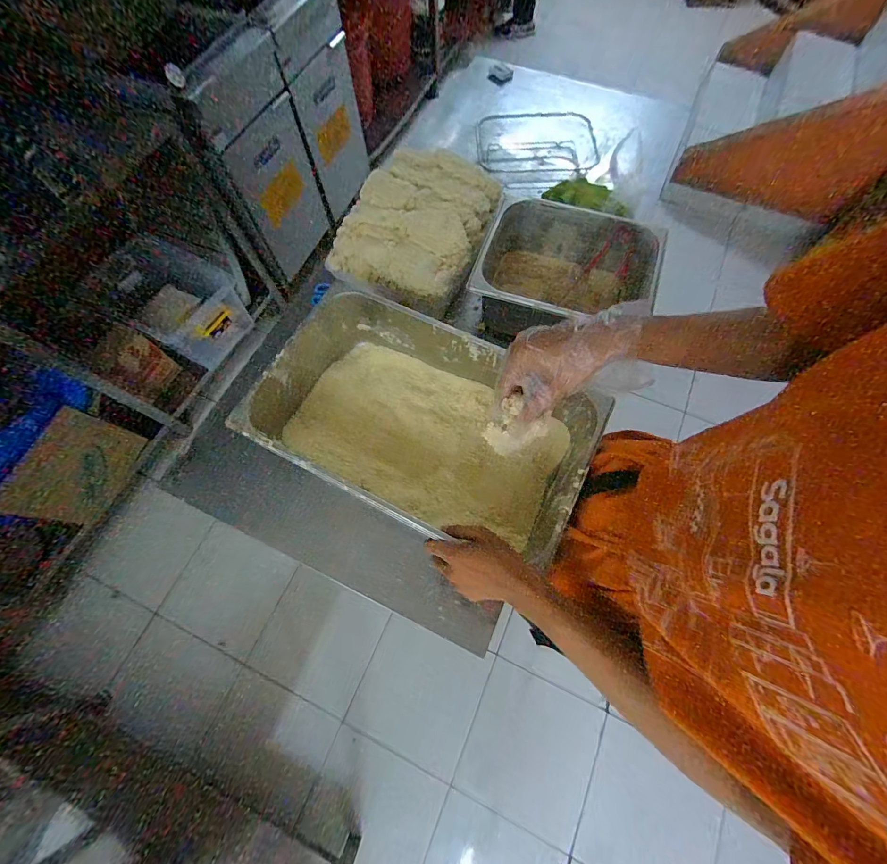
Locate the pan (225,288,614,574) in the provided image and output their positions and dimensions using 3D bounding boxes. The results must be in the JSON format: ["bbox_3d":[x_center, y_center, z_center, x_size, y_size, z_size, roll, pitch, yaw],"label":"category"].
[{"bbox_3d":[-0.046,-0.025,0.655,0.530,0.132,0.303,25,72,10],"label":"pan"}]

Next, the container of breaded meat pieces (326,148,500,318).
[{"bbox_3d":[-0.047,-0.444,0.808,0.267,0.093,0.350,24,72,10],"label":"container of breaded meat pieces"}]

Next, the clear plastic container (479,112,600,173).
[{"bbox_3d":[0.249,-0.770,0.995,0.311,0.049,0.190,-1,69,1],"label":"clear plastic container"}]

